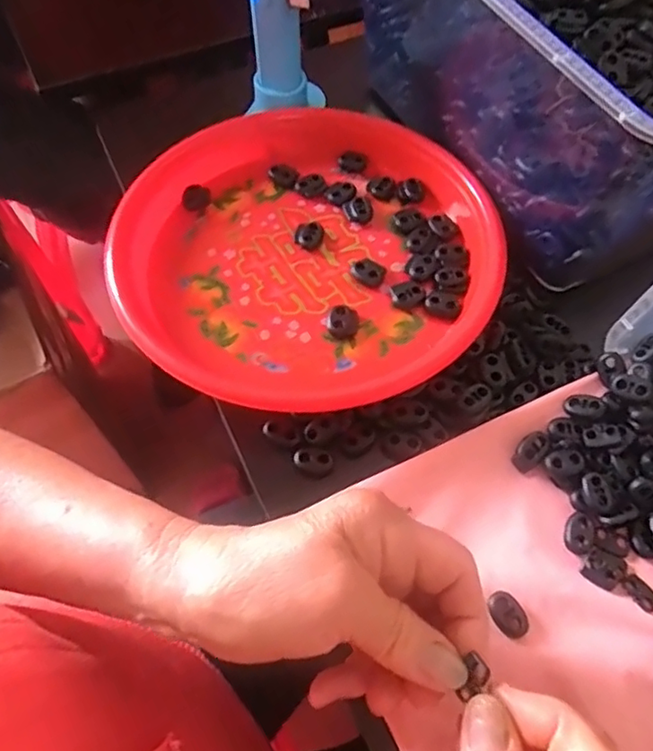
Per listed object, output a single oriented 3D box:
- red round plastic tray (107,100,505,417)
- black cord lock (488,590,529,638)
[{"bbox_3d":[-0.011,-0.077,0.367,0.226,0.036,0.221,0,61,-1],"label":"red round plastic tray"},{"bbox_3d":[0.088,0.116,0.286,0.015,0.006,0.021,-26,65,-14],"label":"black cord lock"}]

